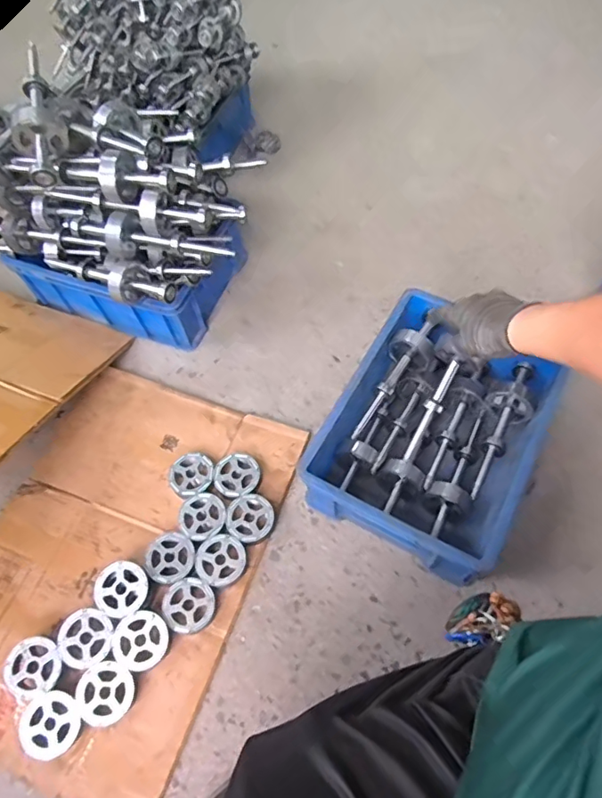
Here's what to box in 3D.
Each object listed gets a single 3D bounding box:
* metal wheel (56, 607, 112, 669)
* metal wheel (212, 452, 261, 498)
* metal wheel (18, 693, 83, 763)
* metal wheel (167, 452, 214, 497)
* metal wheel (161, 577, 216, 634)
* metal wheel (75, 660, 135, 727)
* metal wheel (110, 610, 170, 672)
[{"bbox_3d":[-0.315,0.346,0.751,0.076,0.016,0.076,-1,61,2],"label":"metal wheel"},{"bbox_3d":[-0.107,0.132,0.887,0.079,0.027,0.079,-1,61,2],"label":"metal wheel"},{"bbox_3d":[-0.345,0.449,0.717,0.077,0.023,0.079,-1,61,2],"label":"metal wheel"},{"bbox_3d":[-0.187,0.131,0.890,0.076,0.026,0.072,-1,61,2],"label":"metal wheel"},{"bbox_3d":[-0.168,0.313,0.786,0.075,0.026,0.080,-1,61,2],"label":"metal wheel"},{"bbox_3d":[-0.274,0.414,0.730,0.077,0.023,0.075,-1,61,2],"label":"metal wheel"},{"bbox_3d":[-0.232,0.349,0.750,0.077,0.015,0.075,-1,61,2],"label":"metal wheel"}]

